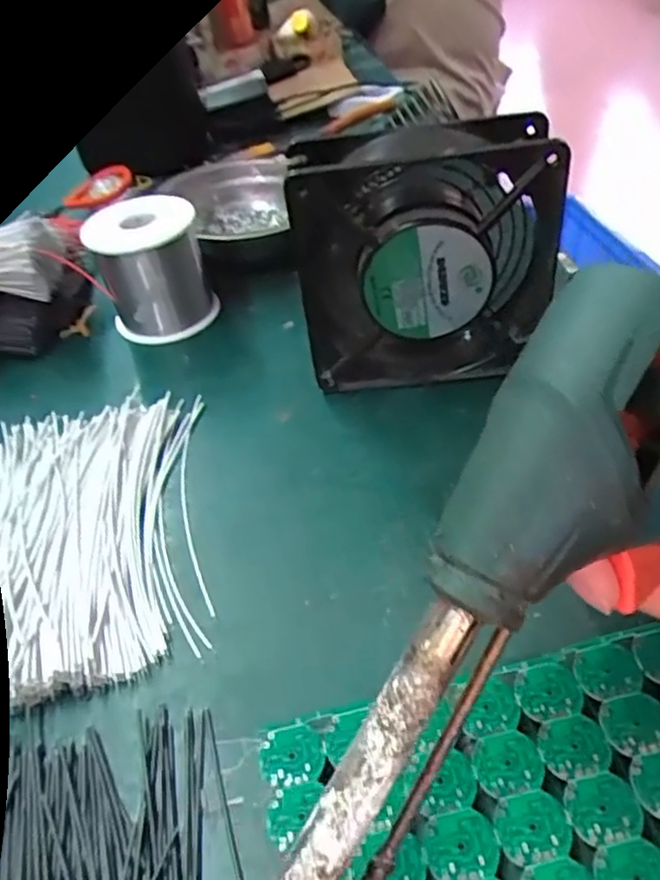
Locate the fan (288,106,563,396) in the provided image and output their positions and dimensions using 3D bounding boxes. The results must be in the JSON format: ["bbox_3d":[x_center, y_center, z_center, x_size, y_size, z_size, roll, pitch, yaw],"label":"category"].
[{"bbox_3d":[0.044,-0.082,0.327,0.120,0.125,0.045,-2,41,2],"label":"fan"}]

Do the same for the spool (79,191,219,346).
[{"bbox_3d":[-0.110,-0.107,0.411,0.066,0.069,0.069,-13,42,-9],"label":"spool"}]

